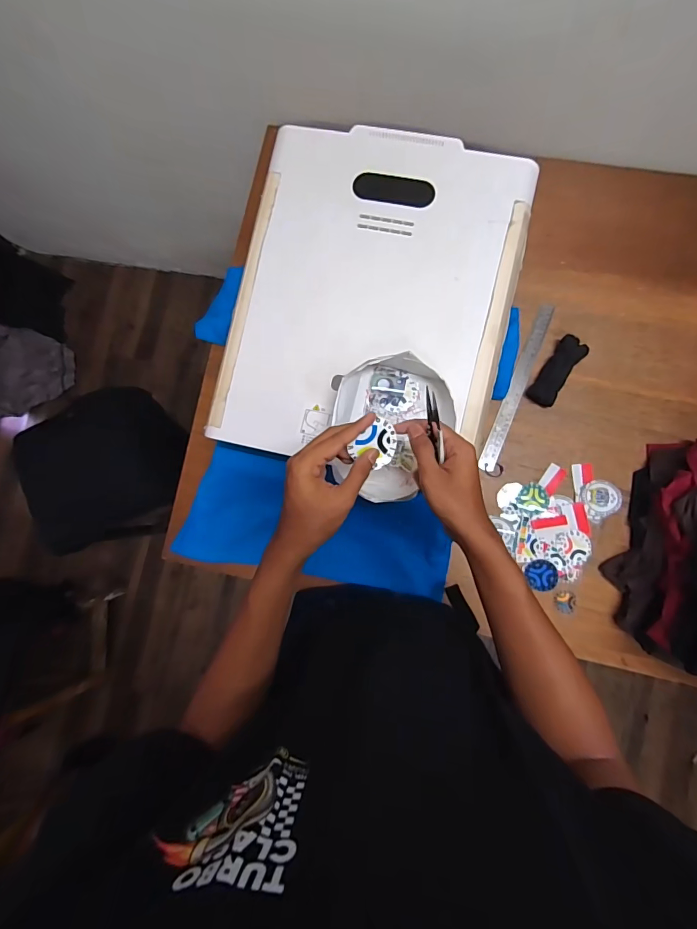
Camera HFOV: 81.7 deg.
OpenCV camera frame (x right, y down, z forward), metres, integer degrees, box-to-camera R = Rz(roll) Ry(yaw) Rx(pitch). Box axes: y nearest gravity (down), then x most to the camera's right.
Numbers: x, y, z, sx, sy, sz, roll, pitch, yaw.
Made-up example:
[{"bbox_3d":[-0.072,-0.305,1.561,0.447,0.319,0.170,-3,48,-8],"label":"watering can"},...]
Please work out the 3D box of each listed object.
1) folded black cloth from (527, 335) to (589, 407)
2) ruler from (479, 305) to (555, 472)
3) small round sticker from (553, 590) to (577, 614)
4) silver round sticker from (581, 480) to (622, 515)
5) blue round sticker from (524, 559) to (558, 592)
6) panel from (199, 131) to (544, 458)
[{"bbox_3d":[0.369,-0.163,0.715,0.048,0.028,0.125,33,89,5],"label":"folded black cloth"},{"bbox_3d":[0.309,-0.138,0.734,0.036,0.009,0.324,22,87,5],"label":"ruler"},{"bbox_3d":[0.376,0.239,0.698,0.036,0.004,0.041,-44,83,8],"label":"small round sticker"},{"bbox_3d":[0.441,0.056,0.701,0.062,0.004,0.060,-1,86,9],"label":"silver round sticker"},{"bbox_3d":[0.336,0.194,0.703,0.055,0.004,0.053,0,92,7],"label":"blue round sticker"},{"bbox_3d":[0.036,-0.249,0.596,0.395,0.028,0.497,13,86,8],"label":"panel"}]

